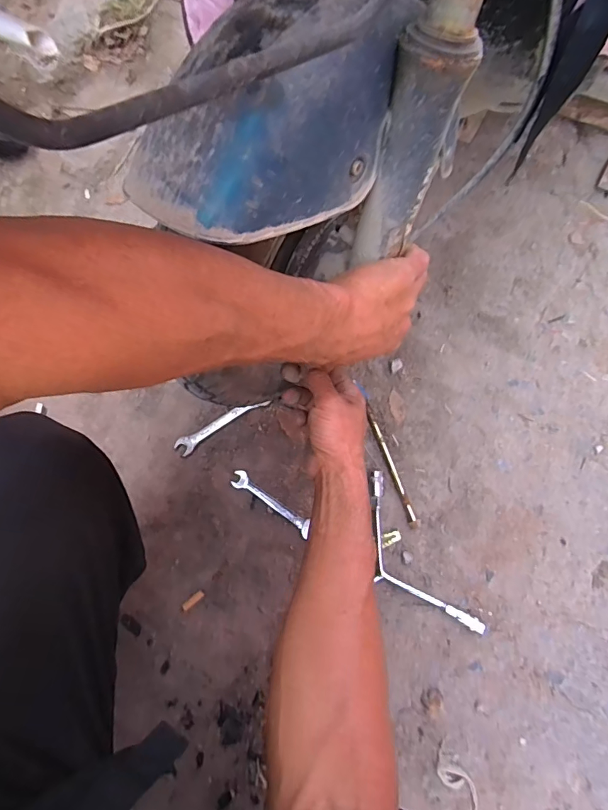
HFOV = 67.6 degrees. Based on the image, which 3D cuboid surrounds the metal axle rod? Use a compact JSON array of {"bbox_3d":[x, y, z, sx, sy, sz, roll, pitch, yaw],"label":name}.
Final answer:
[{"bbox_3d":[0.118,0.081,0.626,0.013,0.008,0.177,-19,74,-4],"label":"metal axle rod"}]

